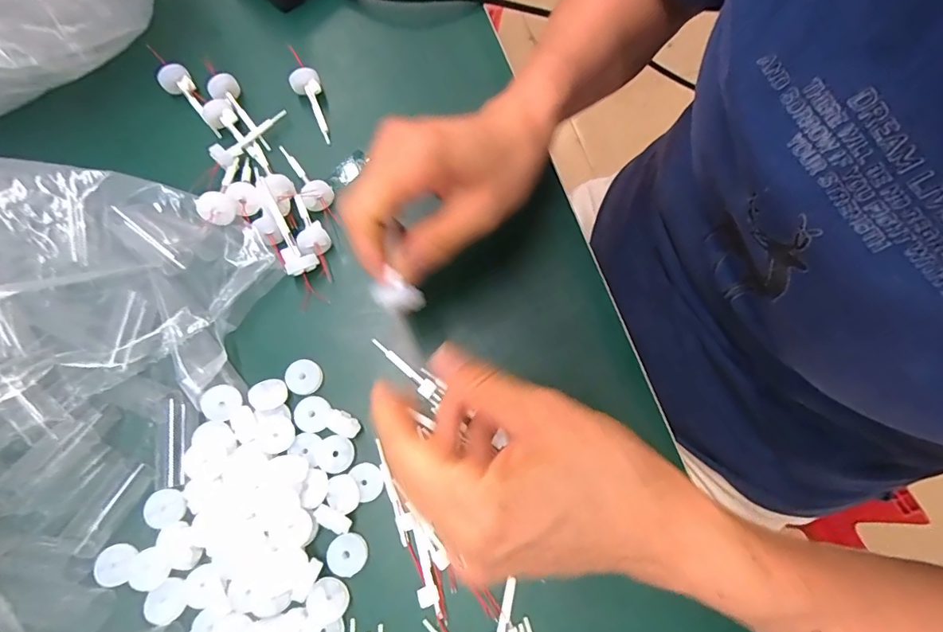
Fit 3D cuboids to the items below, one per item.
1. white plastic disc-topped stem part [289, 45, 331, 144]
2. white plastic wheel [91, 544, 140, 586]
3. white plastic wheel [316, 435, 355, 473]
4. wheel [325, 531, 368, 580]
[{"bbox_3d":[-0.115,-0.158,0.345,0.019,0.018,0.068,-23,86,-8],"label":"white plastic disc-topped stem part"},{"bbox_3d":[-0.195,0.136,0.260,0.020,0.004,0.020,0,72,0],"label":"white plastic wheel"},{"bbox_3d":[-0.078,0.079,0.271,0.021,0.004,0.020,0,72,0],"label":"white plastic wheel"},{"bbox_3d":[-0.067,0.129,0.258,0.022,0.004,0.021,0,72,0],"label":"wheel"}]

